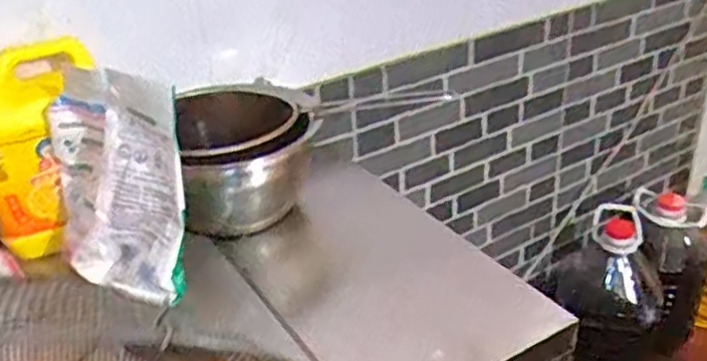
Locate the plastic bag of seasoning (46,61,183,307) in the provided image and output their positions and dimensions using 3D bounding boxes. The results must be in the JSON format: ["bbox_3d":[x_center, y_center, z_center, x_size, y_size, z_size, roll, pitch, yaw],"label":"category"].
[{"bbox_3d":[-0.304,0.004,0.902,0.245,0.292,0.051,17,20,34],"label":"plastic bag of seasoning"}]

